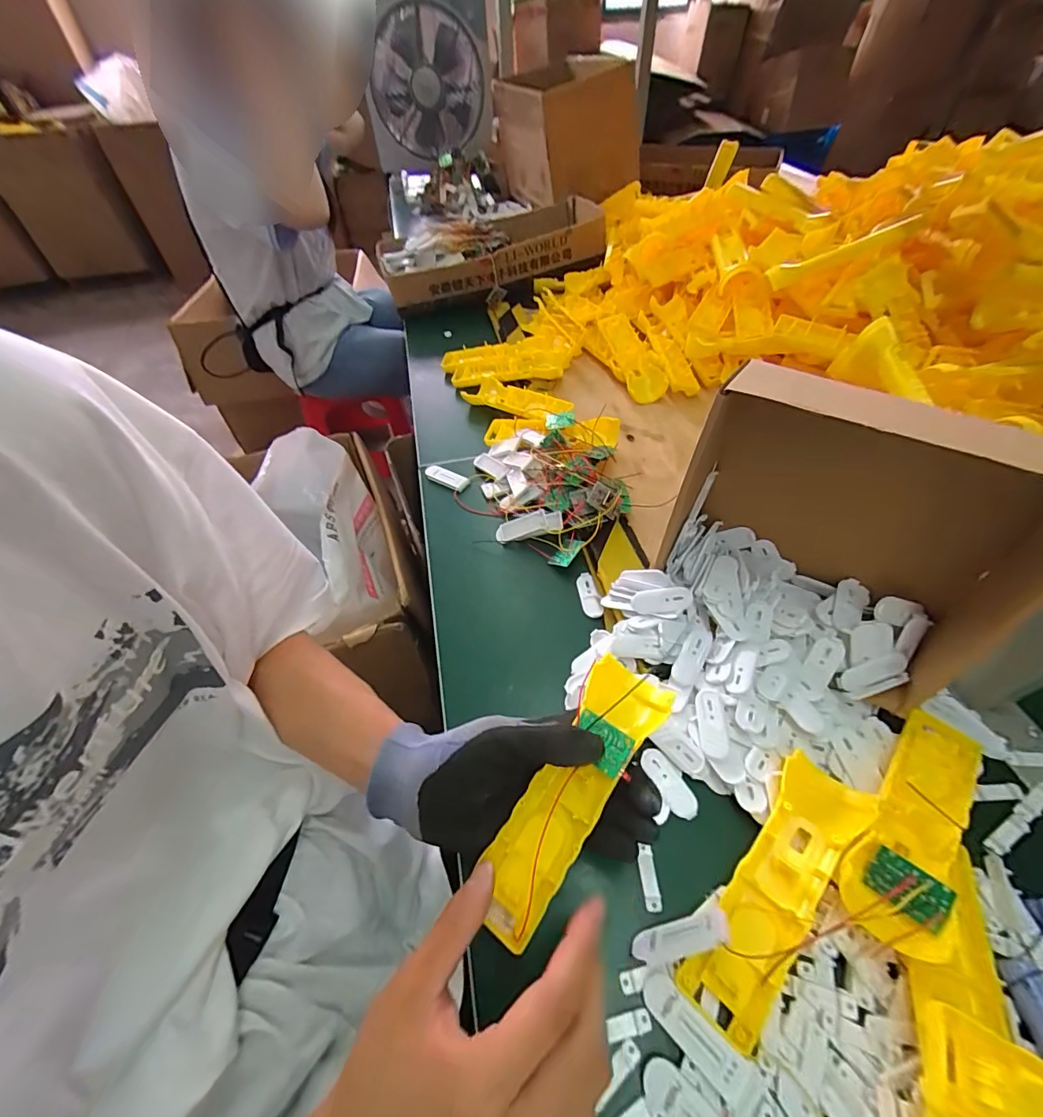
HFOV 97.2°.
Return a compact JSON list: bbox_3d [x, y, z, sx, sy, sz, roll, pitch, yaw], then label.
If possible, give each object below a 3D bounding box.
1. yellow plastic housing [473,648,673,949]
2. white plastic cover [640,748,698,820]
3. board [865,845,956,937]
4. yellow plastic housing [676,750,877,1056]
[{"bbox_3d":[0.031,0.136,0.273,0.046,0.027,0.162,28,71,23],"label":"yellow plastic housing"},{"bbox_3d":[0.106,0.161,0.330,0.019,0.004,0.049,-24,53,-17],"label":"white plastic cover"},{"bbox_3d":[0.211,0.181,0.252,0.034,0.004,0.025,25,83,48],"label":"board"},{"bbox_3d":[0.154,0.193,0.274,0.047,0.020,0.160,36,60,28],"label":"yellow plastic housing"}]

